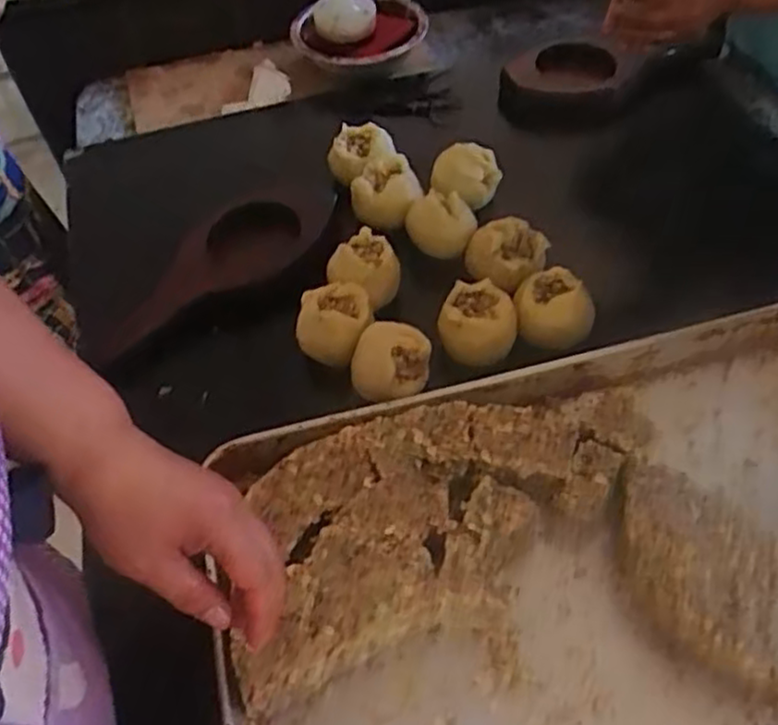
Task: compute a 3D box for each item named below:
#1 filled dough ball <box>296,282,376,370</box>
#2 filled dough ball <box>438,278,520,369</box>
[{"bbox_3d":[-0.051,-0.035,0.699,0.070,0.050,0.080,0,52,2],"label":"filled dough ball"},{"bbox_3d":[0.084,-0.035,0.695,0.072,0.055,0.070,-1,52,1],"label":"filled dough ball"}]

